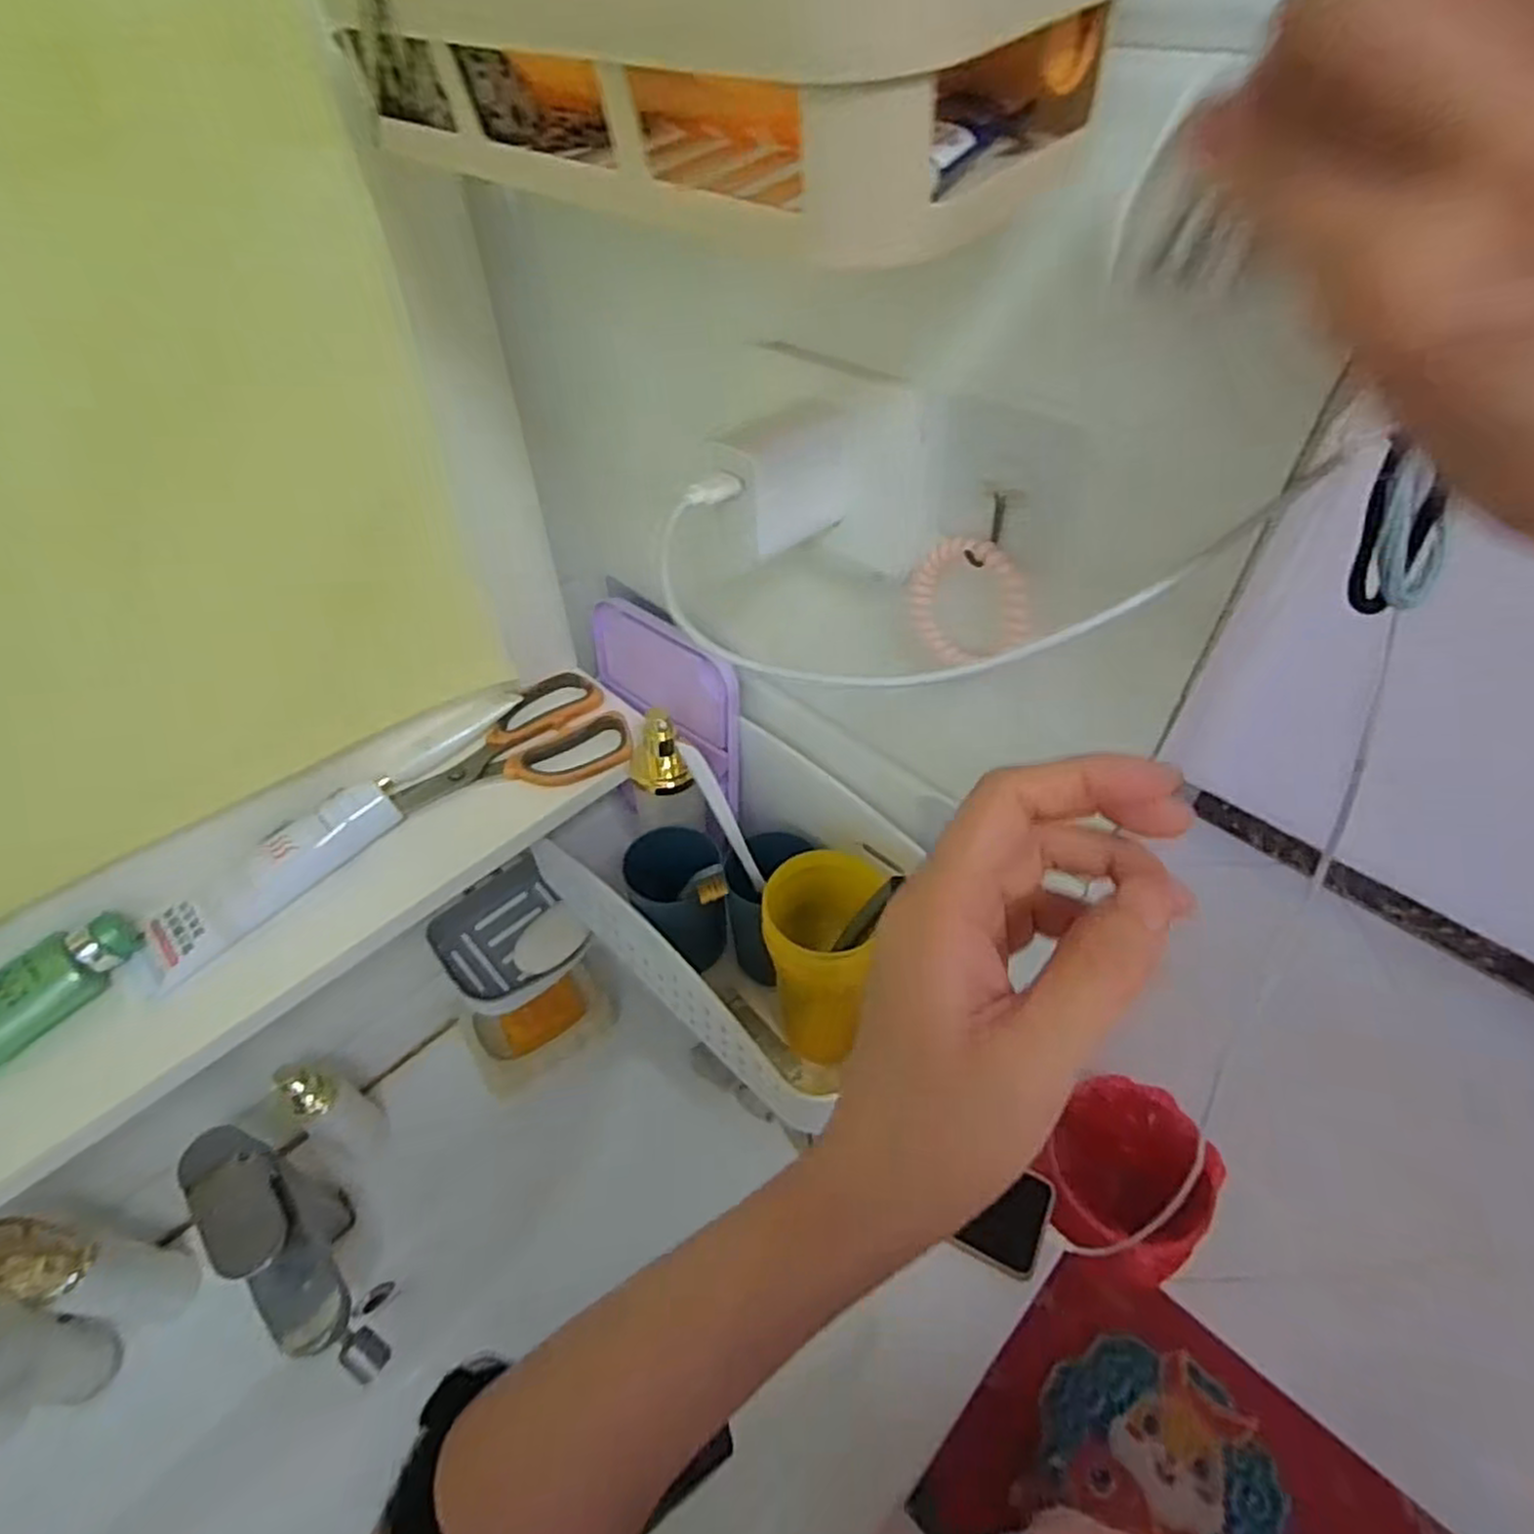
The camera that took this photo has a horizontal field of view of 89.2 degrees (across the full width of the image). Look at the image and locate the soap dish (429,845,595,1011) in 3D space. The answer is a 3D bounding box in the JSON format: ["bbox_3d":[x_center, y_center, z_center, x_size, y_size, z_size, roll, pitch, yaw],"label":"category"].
[{"bbox_3d":[-0.214,0.139,0.641,0.106,0.034,0.104,-31,53,-25],"label":"soap dish"}]

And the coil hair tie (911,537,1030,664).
[{"bbox_3d":[0.084,-0.066,0.327,0.011,0.060,0.056,-34,55,-27],"label":"coil hair tie"}]

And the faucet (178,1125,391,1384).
[{"bbox_3d":[-0.313,0.342,0.535,0.047,0.168,0.165,-34,55,-27],"label":"faucet"}]

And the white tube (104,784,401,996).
[{"bbox_3d":[-0.287,0.060,0.440,0.049,0.029,0.154,35,57,29],"label":"white tube"}]

